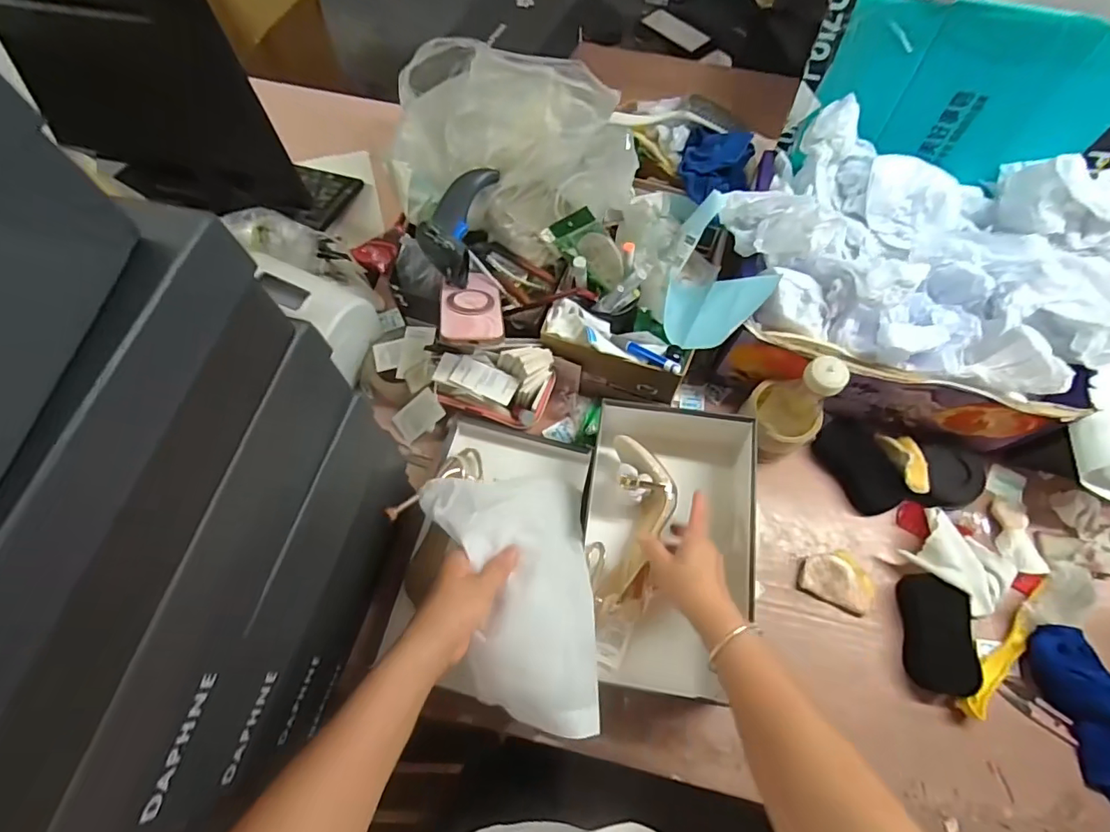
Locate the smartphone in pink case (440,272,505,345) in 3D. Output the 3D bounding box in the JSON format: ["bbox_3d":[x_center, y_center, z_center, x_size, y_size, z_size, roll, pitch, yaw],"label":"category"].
[{"bbox_3d":[-0.101,-0.133,0.627,0.071,0.009,0.140,0,46,-10],"label":"smartphone in pink case"}]

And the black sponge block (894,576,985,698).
[{"bbox_3d":[0.437,0.249,0.589,0.064,0.040,0.124,9,67,3],"label":"black sponge block"}]

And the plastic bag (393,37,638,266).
[{"bbox_3d":[-0.068,-0.370,0.684,0.290,0.122,0.311,-11,67,-6],"label":"plastic bag"}]

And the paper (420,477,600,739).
[{"bbox_3d":[-0.043,0.165,0.486,0.155,0.074,0.229,-3,67,-2],"label":"paper"}]

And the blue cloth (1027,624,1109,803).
[{"bbox_3d":[0.600,0.324,0.553,0.094,0.042,0.197,-14,67,-7],"label":"blue cloth"}]

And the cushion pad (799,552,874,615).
[{"bbox_3d":[0.343,0.195,0.622,0.083,0.027,0.063,25,68,9],"label":"cushion pad"}]

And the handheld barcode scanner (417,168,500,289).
[{"bbox_3d":[-0.126,-0.246,0.653,0.069,0.071,0.160,10,67,3],"label":"handheld barcode scanner"}]

